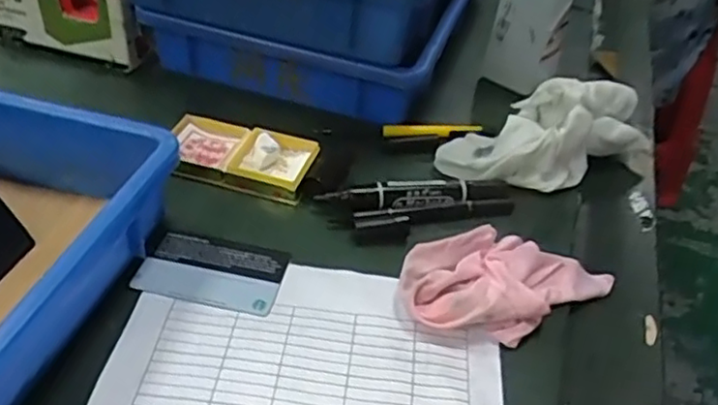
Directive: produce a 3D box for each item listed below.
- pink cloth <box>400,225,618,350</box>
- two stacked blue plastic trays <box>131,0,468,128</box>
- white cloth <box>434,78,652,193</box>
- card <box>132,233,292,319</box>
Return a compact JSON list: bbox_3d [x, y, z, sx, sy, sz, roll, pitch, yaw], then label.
[{"bbox_3d":[0.095,0.046,0.408,0.138,0.028,0.068,-15,46,-23],"label":"pink cloth"},{"bbox_3d":[-0.005,-0.213,0.613,0.251,0.123,0.353,21,43,16],"label":"two stacked blue plastic trays"},{"bbox_3d":[0.149,-0.057,0.507,0.175,0.059,0.072,-15,46,-23],"label":"white cloth"},{"bbox_3d":[-0.089,0.041,0.408,0.084,0.004,0.050,12,41,5],"label":"card"}]

